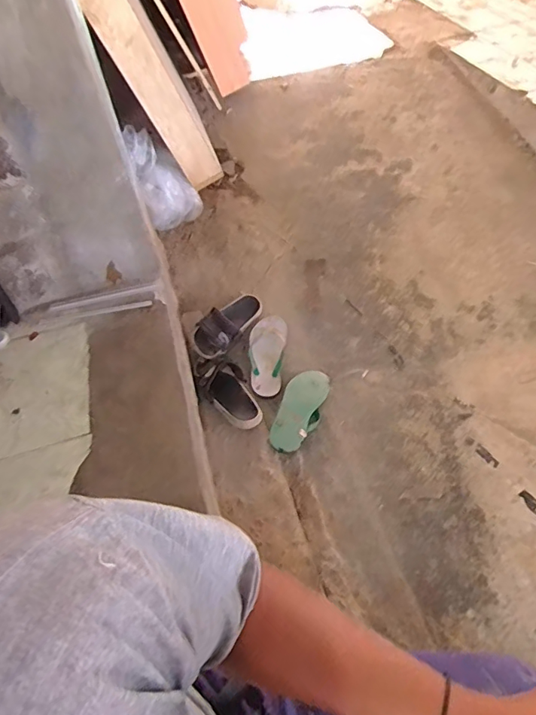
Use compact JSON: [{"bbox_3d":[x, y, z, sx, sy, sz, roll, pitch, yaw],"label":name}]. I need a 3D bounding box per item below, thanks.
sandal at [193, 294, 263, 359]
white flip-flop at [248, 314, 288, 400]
[{"bbox_3d":[-0.107,-0.095,1.294,0.239,0.058,0.119,-39,57,-22],"label":"sandal"},{"bbox_3d":[-0.003,-0.017,1.284,0.092,0.037,0.244,5,58,8],"label":"white flip-flop"}]

